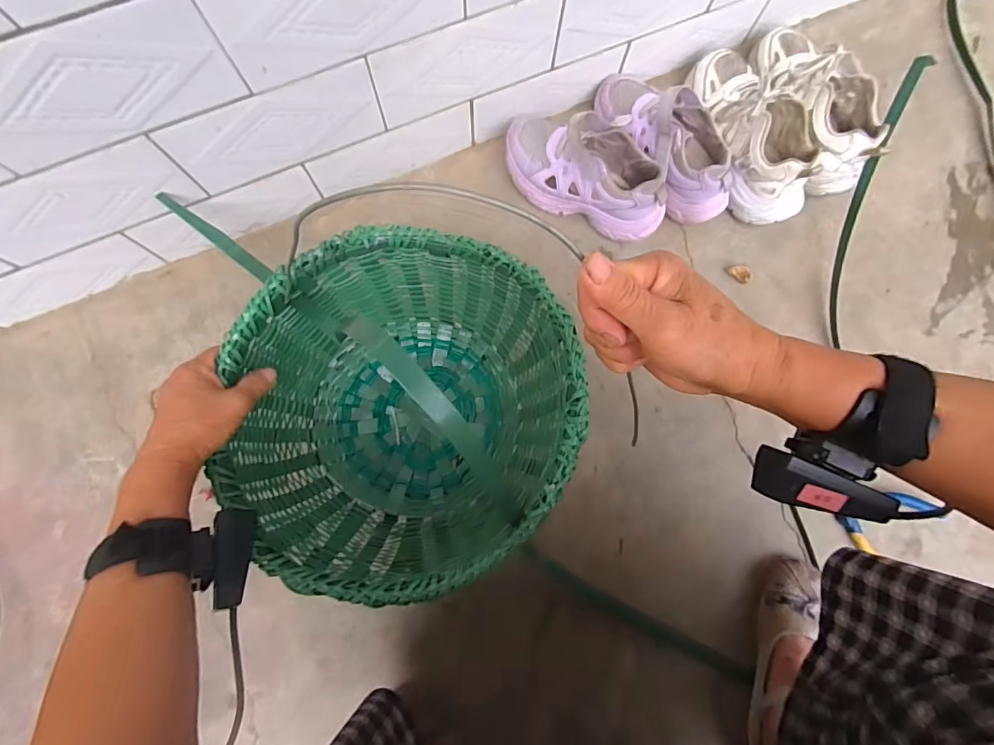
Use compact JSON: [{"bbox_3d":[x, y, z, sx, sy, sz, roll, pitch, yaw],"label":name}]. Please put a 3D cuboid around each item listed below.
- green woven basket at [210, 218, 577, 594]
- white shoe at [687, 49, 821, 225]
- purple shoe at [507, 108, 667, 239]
[{"bbox_3d":[-0.083,0.035,0.475,0.291,0.176,0.309,2,83,-5],"label":"green woven basket"},{"bbox_3d":[0.322,-0.303,0.599,0.095,0.092,0.225,-16,82,-5],"label":"white shoe"},{"bbox_3d":[0.112,-0.247,0.573,0.215,0.107,0.090,24,81,1],"label":"purple shoe"}]

